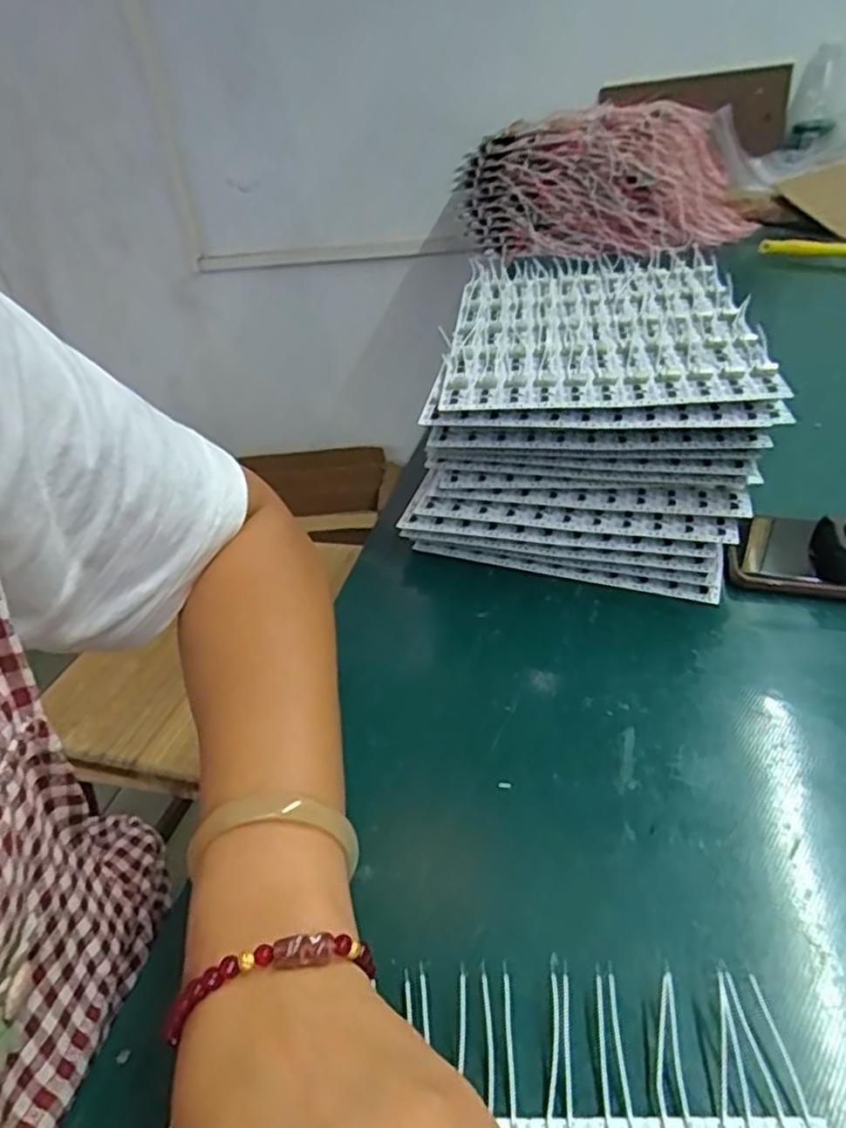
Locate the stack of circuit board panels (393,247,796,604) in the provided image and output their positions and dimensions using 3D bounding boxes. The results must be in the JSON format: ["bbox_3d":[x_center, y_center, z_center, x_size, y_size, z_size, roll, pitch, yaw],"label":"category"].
[{"bbox_3d":[0.129,-0.120,0.520,0.218,0.127,0.274,8,38,18],"label":"stack of circuit board panels"}]

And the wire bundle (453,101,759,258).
[{"bbox_3d":[0.262,-0.594,1.086,0.434,0.184,0.150,9,42,24],"label":"wire bundle"}]

